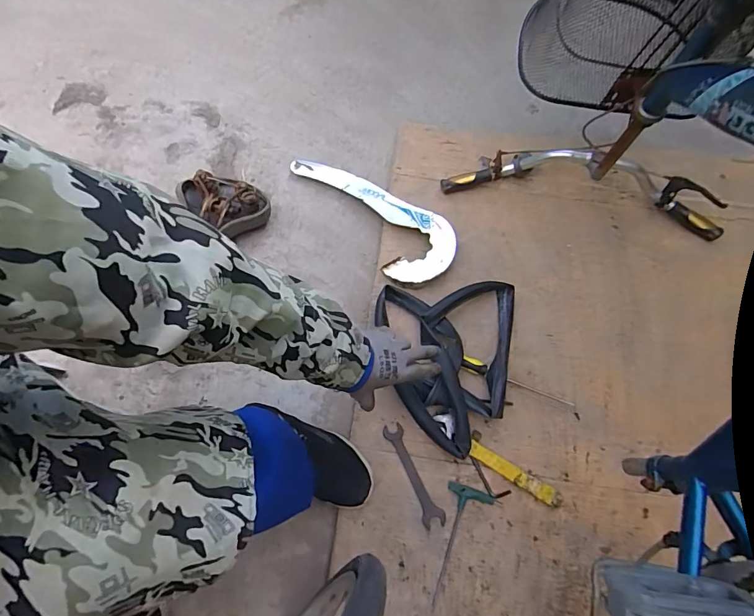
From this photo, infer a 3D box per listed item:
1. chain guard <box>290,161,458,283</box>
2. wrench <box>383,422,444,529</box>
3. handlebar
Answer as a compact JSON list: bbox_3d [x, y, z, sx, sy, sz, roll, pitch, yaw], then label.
[{"bbox_3d":[-0.019,-0.210,0.887,0.423,0.022,0.156,41,82,21],"label":"chain guard"},{"bbox_3d":[0.062,0.285,0.708,0.037,0.005,0.174,-23,70,-9],"label":"wrench"},{"bbox_3d":[0.440,-0.279,0.853,0.580,0.126,0.150,13,80,2],"label":"handlebar"}]

